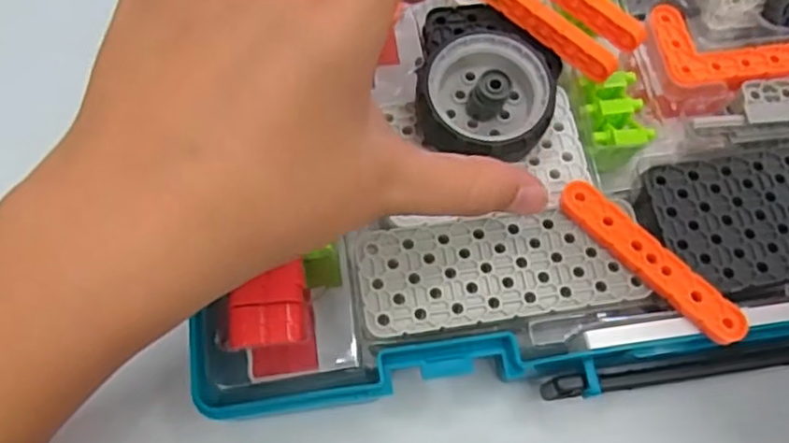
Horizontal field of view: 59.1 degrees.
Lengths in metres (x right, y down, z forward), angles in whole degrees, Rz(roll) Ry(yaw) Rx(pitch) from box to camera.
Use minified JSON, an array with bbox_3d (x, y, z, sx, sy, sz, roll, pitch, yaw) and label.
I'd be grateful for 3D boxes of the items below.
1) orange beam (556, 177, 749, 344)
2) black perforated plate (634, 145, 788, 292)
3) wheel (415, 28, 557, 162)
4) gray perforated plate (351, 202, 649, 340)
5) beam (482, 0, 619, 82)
[{"bbox_3d":[0.088,0.014,0.241,0.073,0.009,0.014,43,74,12],"label":"orange beam"},{"bbox_3d":[0.142,-0.004,0.252,0.101,0.004,0.050,-8,71,-5],"label":"black perforated plate"},{"bbox_3d":[0.032,-0.044,0.252,0.048,0.025,0.048,1,71,-2],"label":"wheel"},{"bbox_3d":[0.036,0.015,0.240,0.095,0.007,0.037,-7,71,-4],"label":"gray perforated plate"},{"bbox_3d":[0.055,-0.079,0.271,0.072,0.016,0.008,41,74,12],"label":"beam"}]

